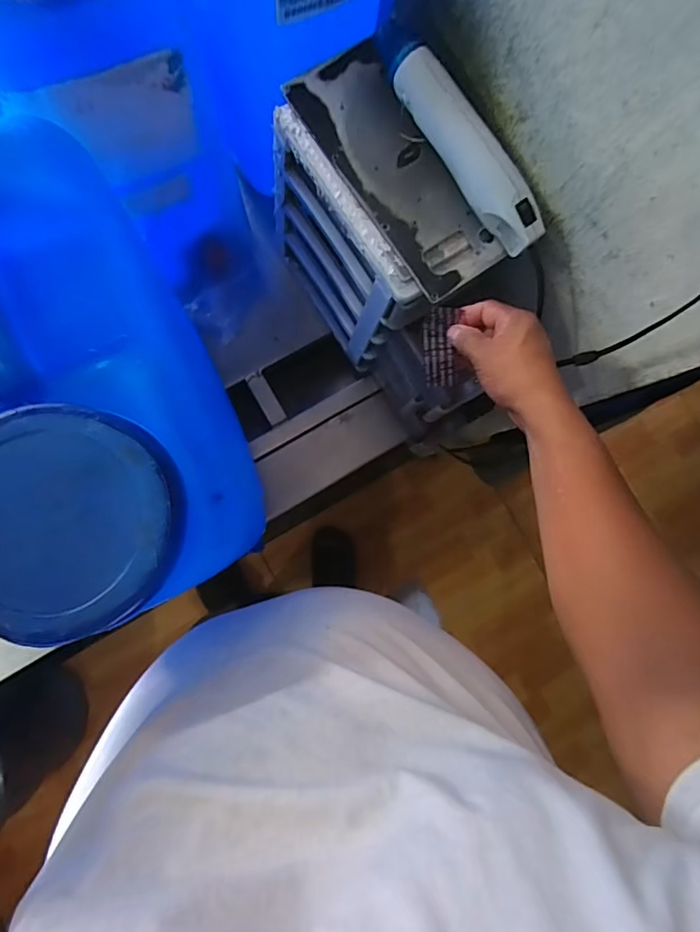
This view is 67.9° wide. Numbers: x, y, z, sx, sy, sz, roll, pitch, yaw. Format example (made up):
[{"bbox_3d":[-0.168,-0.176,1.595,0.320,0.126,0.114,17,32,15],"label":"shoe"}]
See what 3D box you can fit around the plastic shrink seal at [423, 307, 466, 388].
[{"bbox_3d":[0.085,-0.111,0.488,0.031,0.006,0.071,-2,104,-1],"label":"plastic shrink seal"}]

